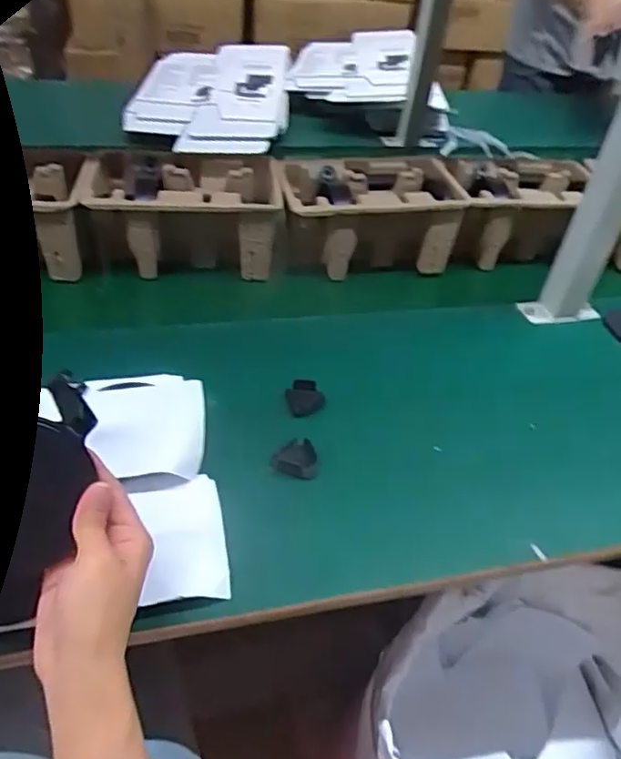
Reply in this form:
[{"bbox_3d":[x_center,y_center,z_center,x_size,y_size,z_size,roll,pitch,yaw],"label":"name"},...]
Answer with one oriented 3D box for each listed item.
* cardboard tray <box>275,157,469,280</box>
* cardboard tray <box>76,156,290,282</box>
[{"bbox_3d":[0.067,-0.206,0.801,0.218,0.111,0.129,-5,42,-15],"label":"cardboard tray"},{"bbox_3d":[-0.154,-0.202,0.772,0.235,0.110,0.143,0,41,-9],"label":"cardboard tray"}]

